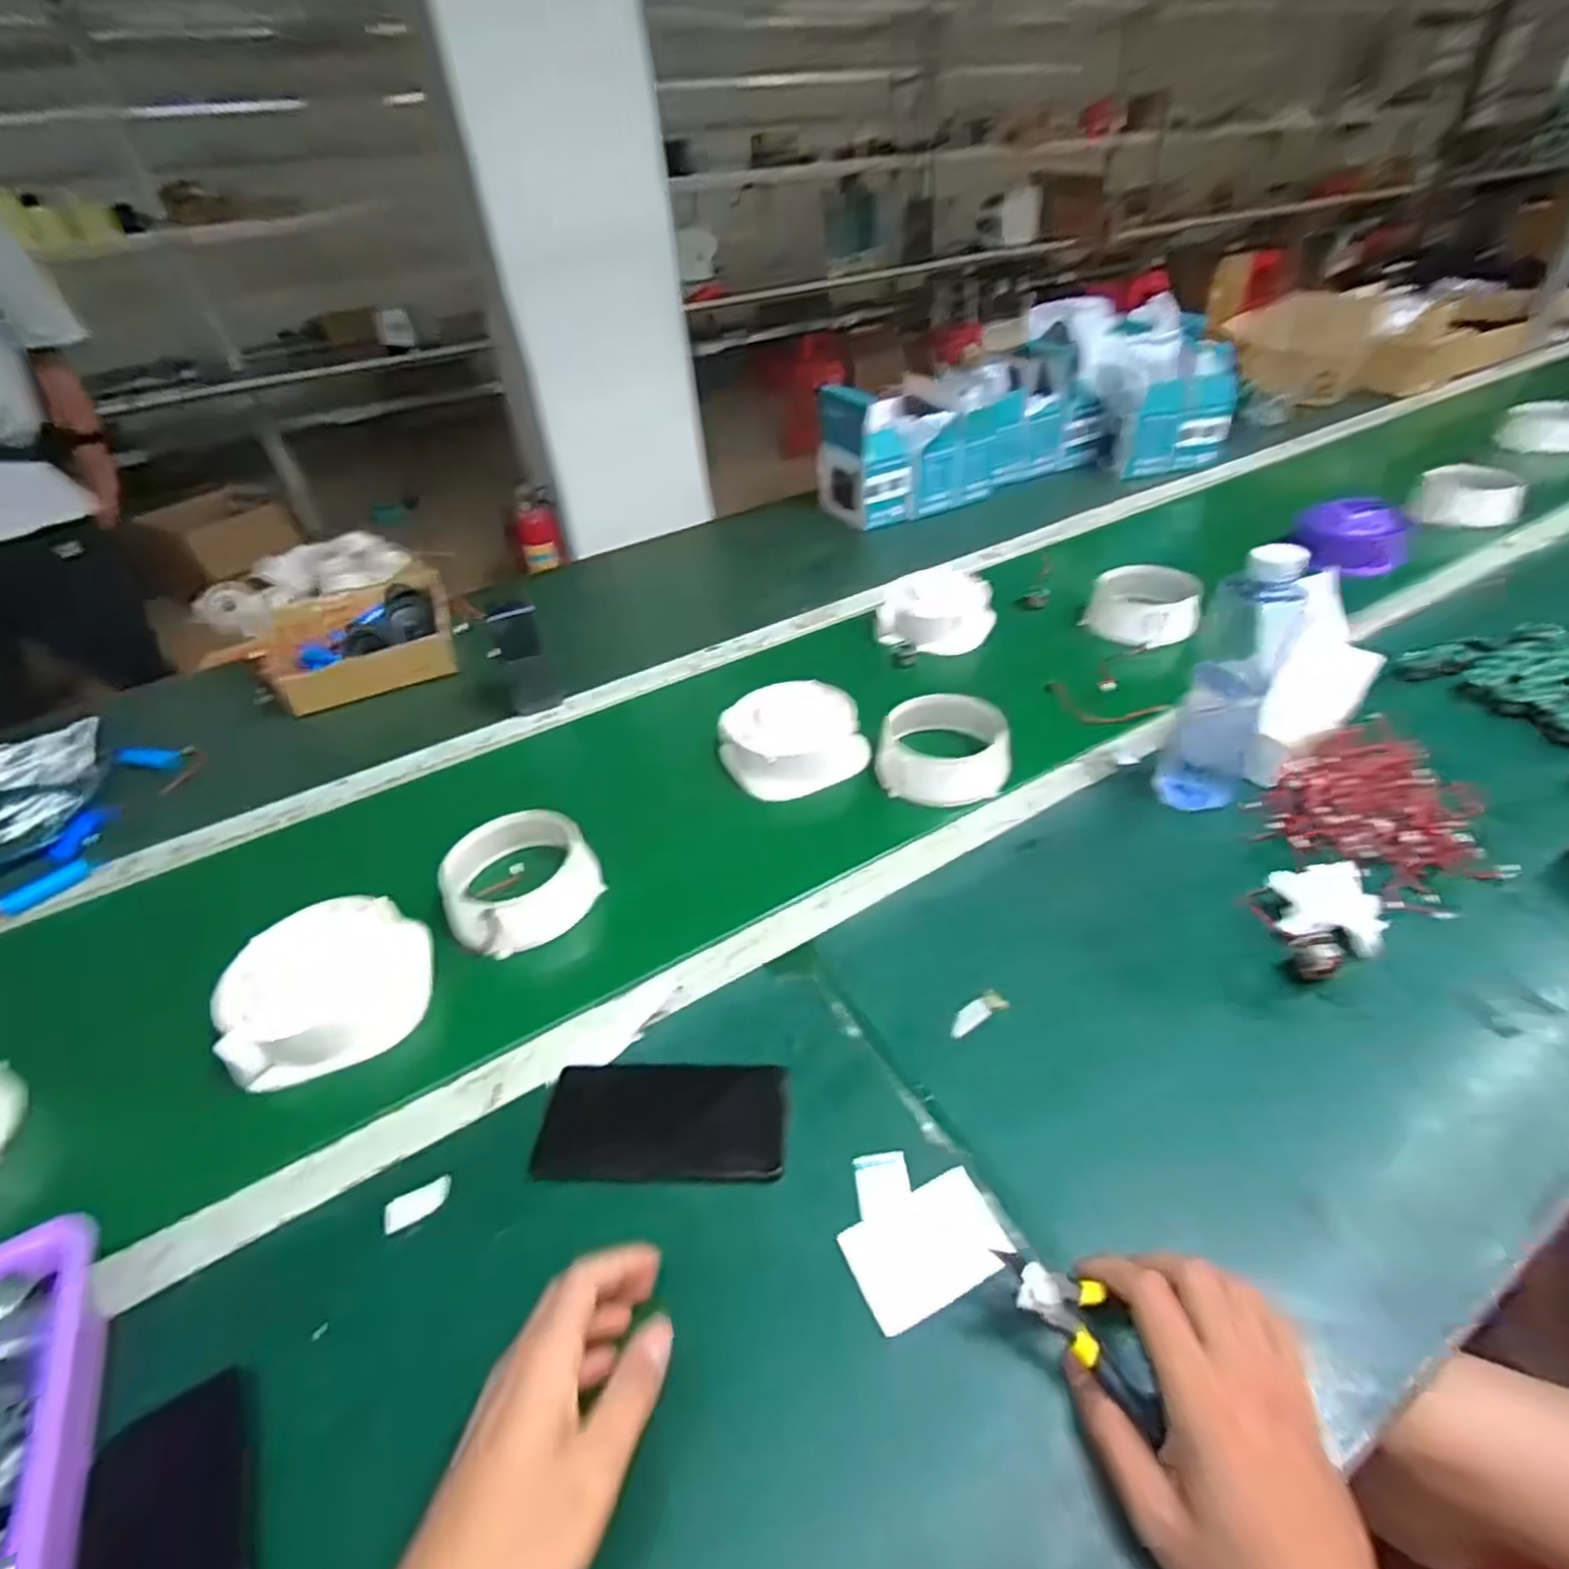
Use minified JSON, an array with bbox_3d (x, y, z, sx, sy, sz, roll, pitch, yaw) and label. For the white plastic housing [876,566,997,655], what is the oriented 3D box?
[{"bbox_3d":[0.200,-0.226,0.969,0.145,0.078,0.117,5,41,13],"label":"white plastic housing"}]

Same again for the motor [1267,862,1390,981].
[{"bbox_3d":[0.414,0.104,0.553,0.070,0.030,0.103,7,42,15],"label":"motor"}]

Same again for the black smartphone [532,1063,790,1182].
[{"bbox_3d":[-0.080,0.226,0.498,0.162,0.014,0.078,-2,40,5],"label":"black smartphone"}]

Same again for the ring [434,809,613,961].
[{"bbox_3d":[-0.233,0.083,0.648,0.109,0.062,0.127,30,52,35],"label":"ring"}]

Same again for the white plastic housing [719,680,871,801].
[{"bbox_3d":[0.011,-0.052,0.777,0.139,0.072,0.112,-19,42,-15],"label":"white plastic housing"}]

